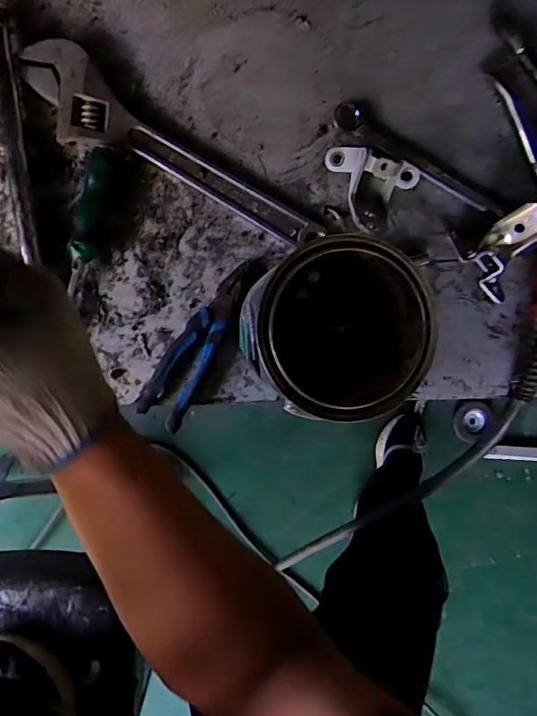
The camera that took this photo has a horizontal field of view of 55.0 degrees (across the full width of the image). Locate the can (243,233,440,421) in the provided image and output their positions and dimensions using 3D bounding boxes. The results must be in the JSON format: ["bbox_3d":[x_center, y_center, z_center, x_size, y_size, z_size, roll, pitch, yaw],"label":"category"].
[{"bbox_3d":[0.064,-0.029,0.516,0.162,0.161,0.158,0,93,-9],"label":"can"}]

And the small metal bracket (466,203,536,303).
[{"bbox_3d":[0.288,-0.123,0.599,0.099,0.062,0.076,-42,98,-5],"label":"small metal bracket"}]

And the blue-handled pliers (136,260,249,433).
[{"bbox_3d":[-0.073,-0.017,0.558,0.049,0.019,0.189,31,88,-9],"label":"blue-handled pliers"}]

